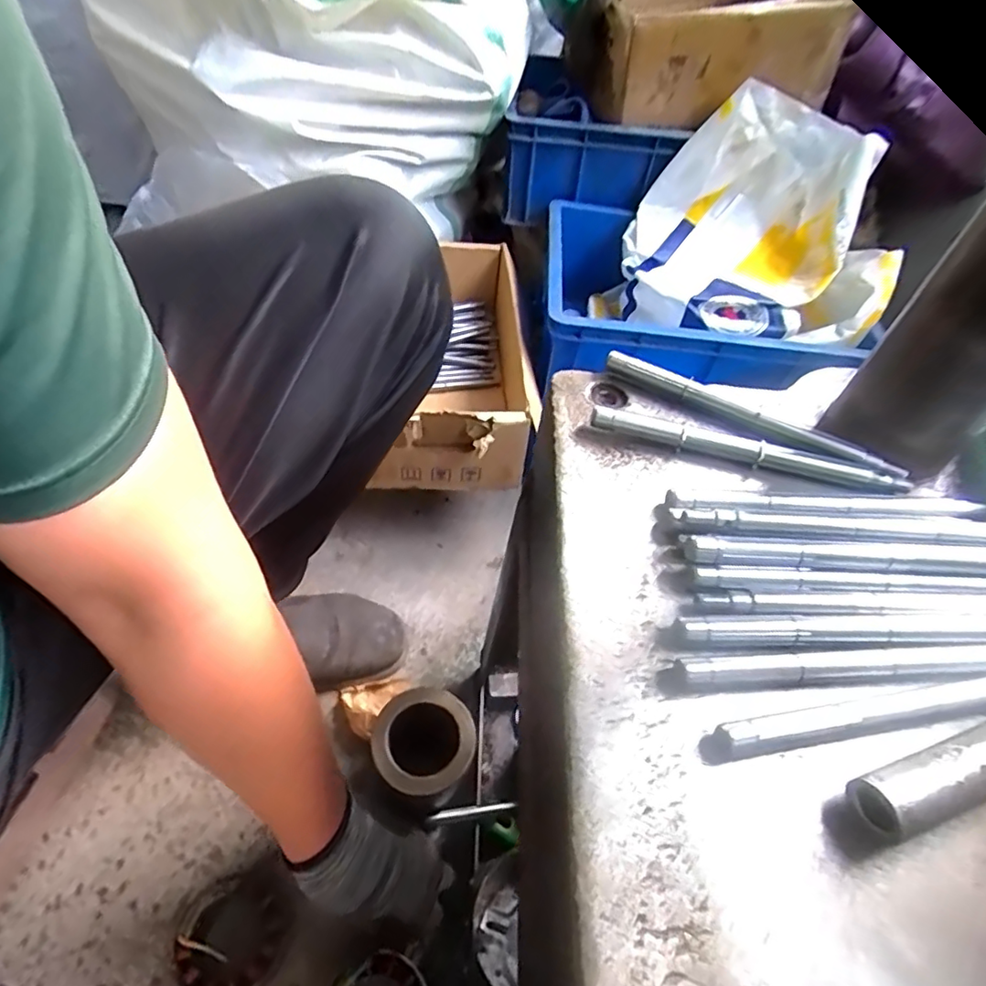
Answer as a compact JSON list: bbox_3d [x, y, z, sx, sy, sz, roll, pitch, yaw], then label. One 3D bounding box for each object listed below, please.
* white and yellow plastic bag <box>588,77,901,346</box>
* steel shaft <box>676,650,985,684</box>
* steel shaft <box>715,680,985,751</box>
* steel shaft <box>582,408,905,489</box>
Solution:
[{"bbox_3d":[0.326,-0.319,0.752,0.320,0.230,0.265,24,53,11],"label":"white and yellow plastic bag"},{"bbox_3d":[0.152,0.067,0.232,0.157,0.008,0.010,0,52,-7],"label":"steel shaft"},{"bbox_3d":[0.160,0.080,0.223,0.157,0.007,0.010,-5,53,-11],"label":"steel shaft"},{"bbox_3d":[0.131,-0.024,0.302,0.158,0.012,0.012,14,52,4],"label":"steel shaft"}]

